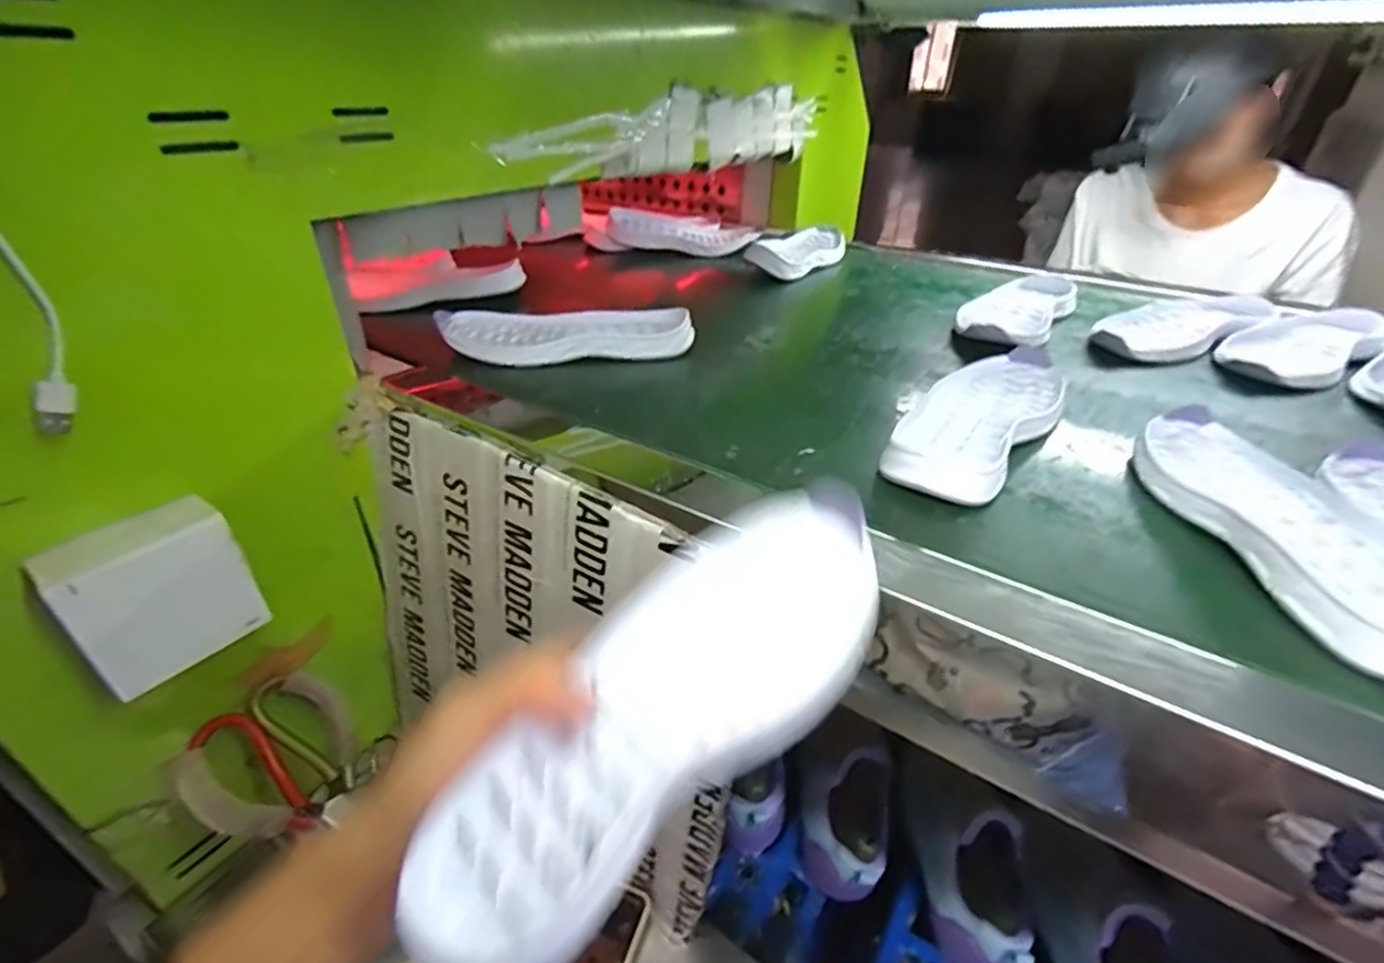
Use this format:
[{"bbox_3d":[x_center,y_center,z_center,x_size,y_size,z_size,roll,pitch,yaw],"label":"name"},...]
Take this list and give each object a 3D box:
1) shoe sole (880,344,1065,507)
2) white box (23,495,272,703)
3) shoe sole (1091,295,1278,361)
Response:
[{"bbox_3d":[0.201,-0.046,0.436,0.078,0.024,0.213,26,39,32],"label":"shoe sole"},{"bbox_3d":[-0.321,0.066,0.373,0.046,0.086,0.084,20,36,26],"label":"white box"},{"bbox_3d":[0.472,-0.155,0.608,0.219,0.022,0.083,-17,38,-25],"label":"shoe sole"}]

